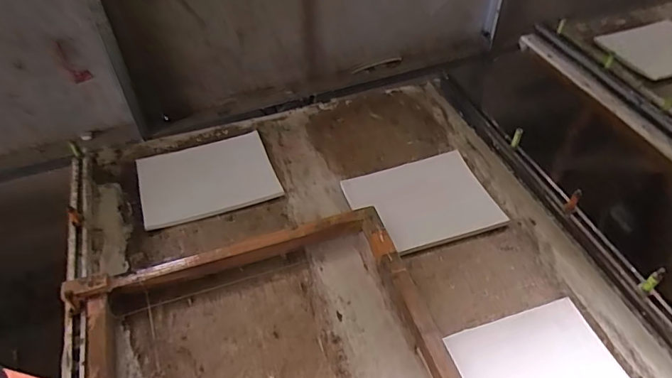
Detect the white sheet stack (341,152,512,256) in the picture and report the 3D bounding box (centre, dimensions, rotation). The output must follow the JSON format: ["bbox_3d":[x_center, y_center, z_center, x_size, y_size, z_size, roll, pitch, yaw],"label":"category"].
[{"bbox_3d":[0.169,0.024,0.930,0.269,0.015,0.200,-15,58,-9],"label":"white sheet stack"}]

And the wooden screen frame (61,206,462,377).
[{"bbox_3d":[-0.110,0.247,0.704,0.523,0.070,0.401,-15,50,-13],"label":"wooden screen frame"}]

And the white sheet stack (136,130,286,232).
[{"bbox_3d":[-0.271,-0.025,0.982,0.268,0.015,0.199,-17,55,-13],"label":"white sheet stack"}]

